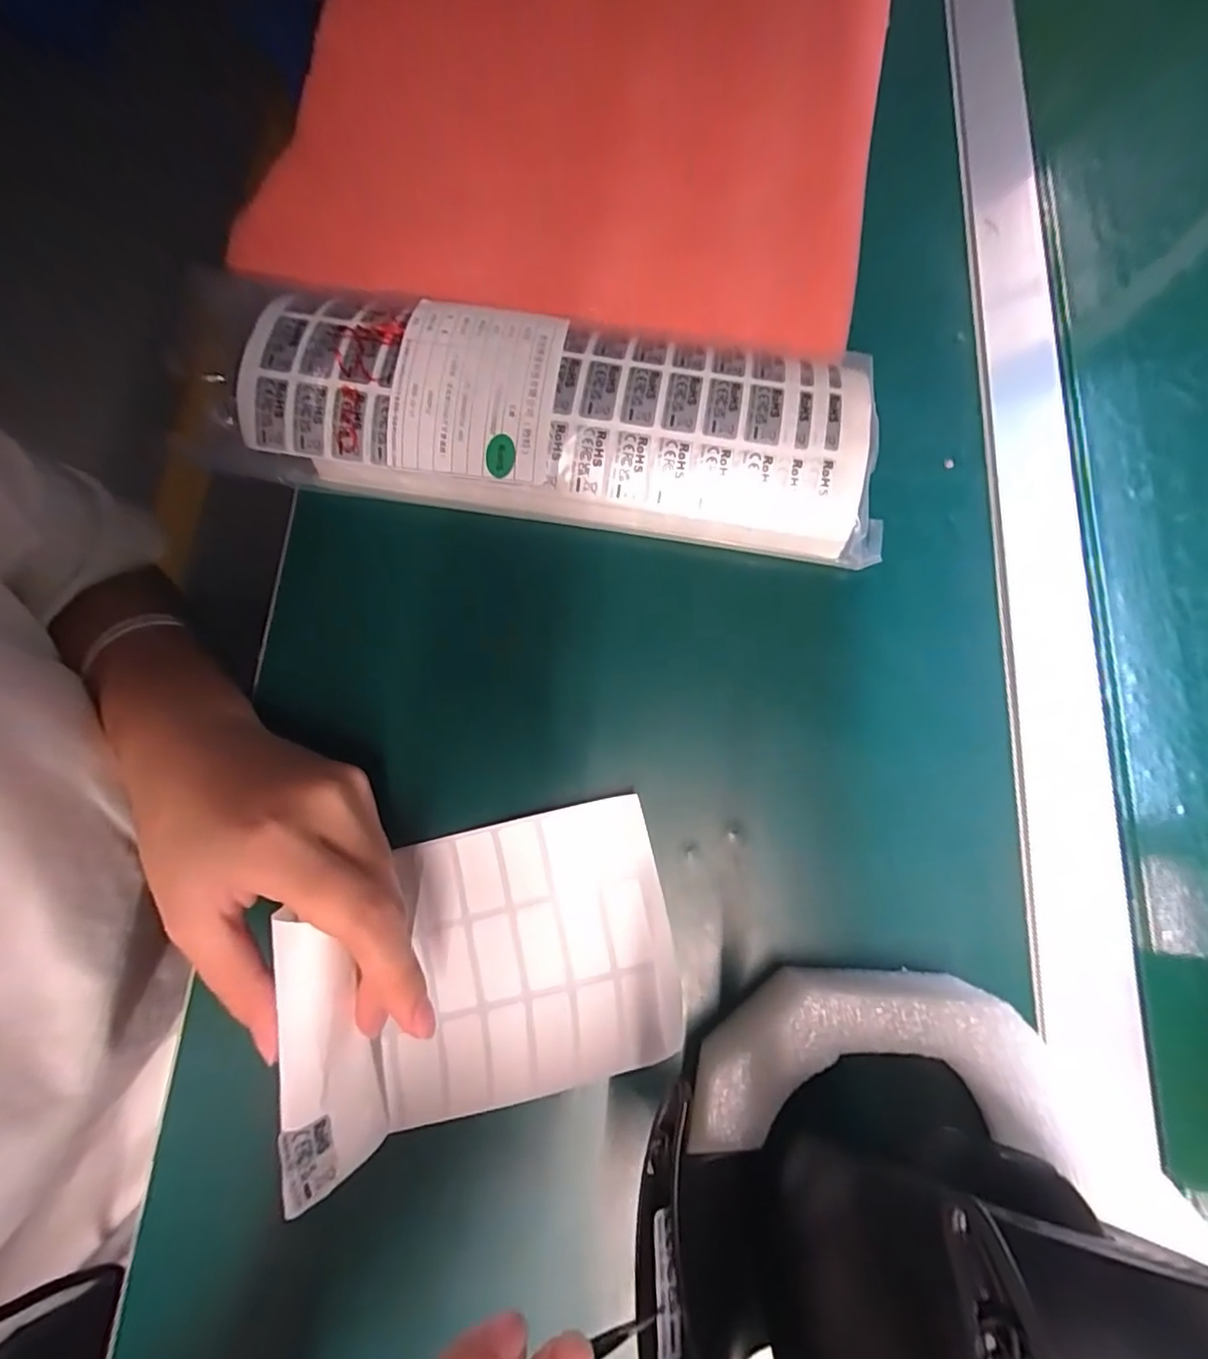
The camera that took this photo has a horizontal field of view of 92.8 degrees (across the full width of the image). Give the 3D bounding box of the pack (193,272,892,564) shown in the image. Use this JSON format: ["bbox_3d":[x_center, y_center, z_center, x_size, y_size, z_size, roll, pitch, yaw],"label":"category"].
[{"bbox_3d":[-0.032,-0.126,0.278,0.327,0.037,0.108,6,78,2],"label":"pack"}]

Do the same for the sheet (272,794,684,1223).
[{"bbox_3d":[-0.044,0.110,0.213,0.139,0.059,0.104,-13,77,-2],"label":"sheet"}]

